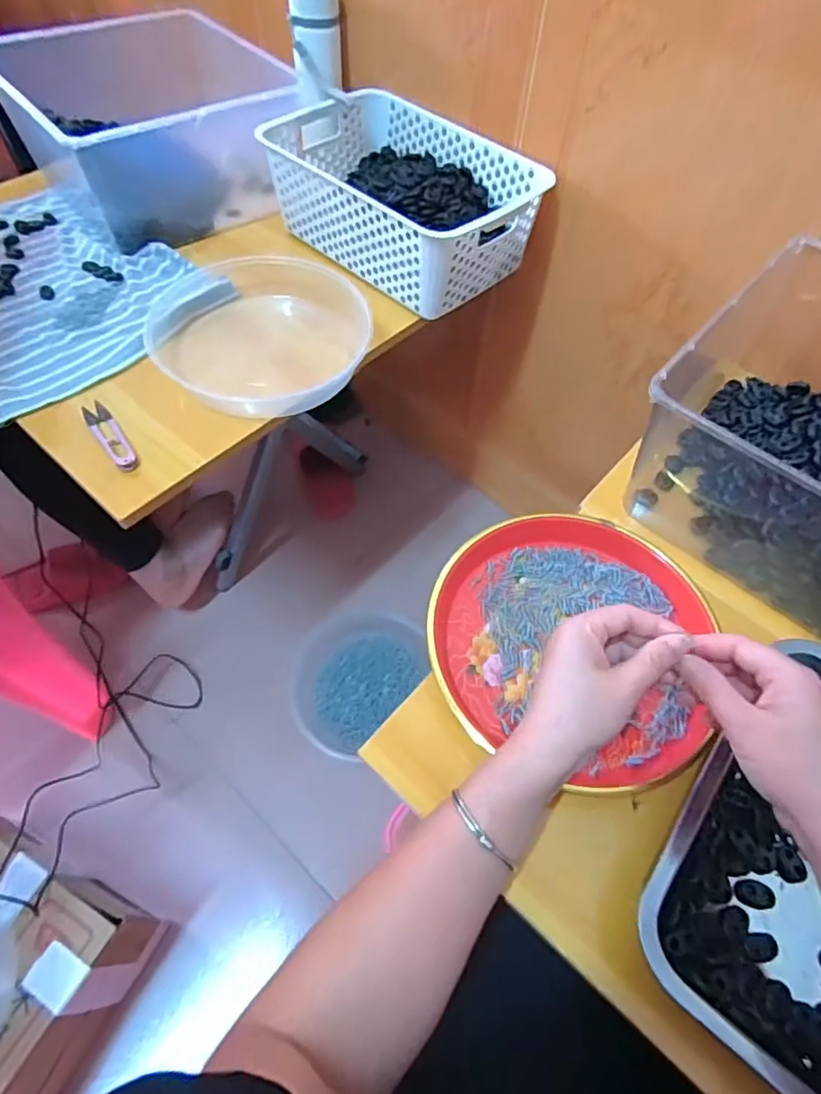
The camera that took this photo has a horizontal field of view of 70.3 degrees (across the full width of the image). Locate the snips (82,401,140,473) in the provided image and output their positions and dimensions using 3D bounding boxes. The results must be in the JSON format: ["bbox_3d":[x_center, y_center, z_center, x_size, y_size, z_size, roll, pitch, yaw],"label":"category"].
[{"bbox_3d":[-0.287,-0.109,0.554,0.023,0.018,0.103,-33,65,-21],"label":"snips"}]

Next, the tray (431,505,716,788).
[{"bbox_3d":[0.124,0.064,0.459,0.211,0.026,0.214,1,58,-2],"label":"tray"}]

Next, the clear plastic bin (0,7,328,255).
[{"bbox_3d":[-0.346,-0.580,0.787,0.312,0.124,0.364,-33,65,-21],"label":"clear plastic bin"}]

